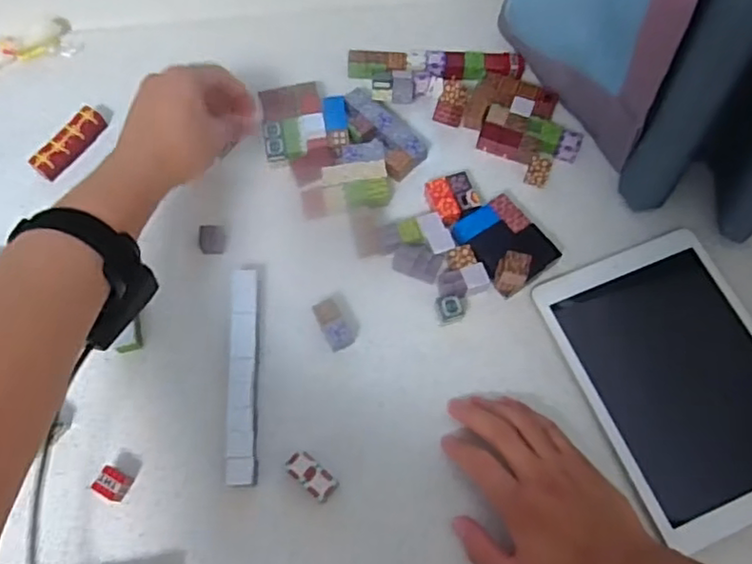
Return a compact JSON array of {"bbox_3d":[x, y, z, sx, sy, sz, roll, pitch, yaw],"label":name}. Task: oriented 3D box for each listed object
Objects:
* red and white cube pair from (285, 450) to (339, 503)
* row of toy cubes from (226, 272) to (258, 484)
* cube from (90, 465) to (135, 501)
[{"bbox_3d":[-0.051,0.151,0.487,0.041,0.016,0.022,39,73,16],"label":"red and white cube pair"},{"bbox_3d":[-0.112,0.075,0.523,0.022,0.019,0.183,-4,67,0],"label":"row of toy cubes"},{"bbox_3d":[-0.206,0.159,0.488,0.021,0.025,0.021,23,70,10],"label":"cube"}]

